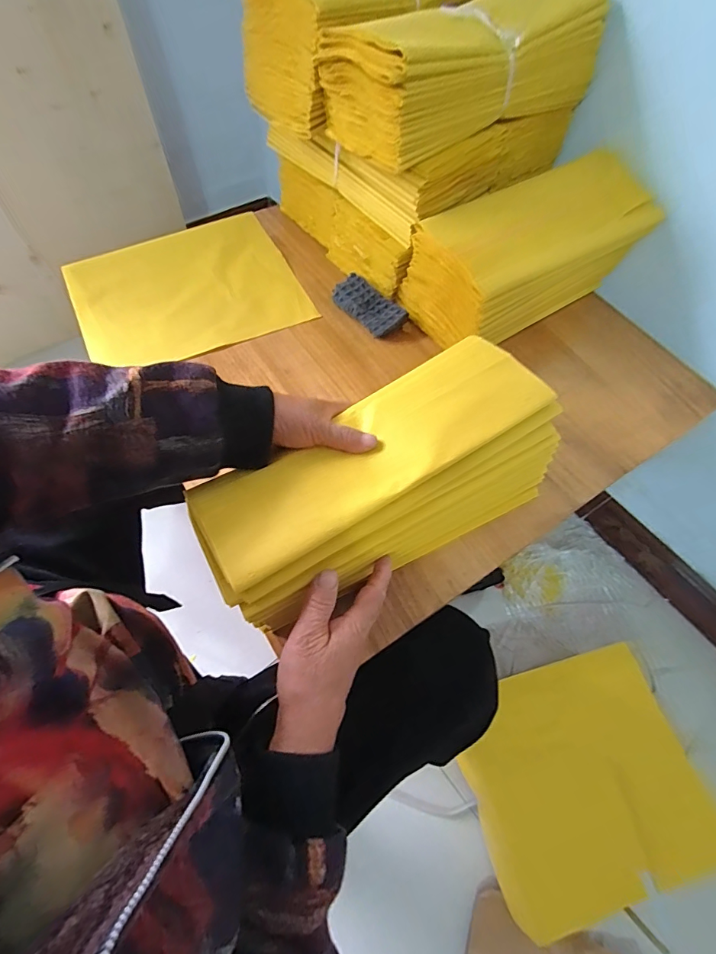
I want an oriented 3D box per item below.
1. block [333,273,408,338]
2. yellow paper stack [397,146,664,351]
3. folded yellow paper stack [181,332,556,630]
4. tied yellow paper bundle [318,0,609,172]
[{"bbox_3d":[0.015,-0.240,0.599,0.100,0.030,0.051,40,66,17],"label":"block"},{"bbox_3d":[0.228,-0.301,0.575,0.310,0.135,0.138,-28,67,-17],"label":"yellow paper stack"},{"bbox_3d":[0.025,-0.002,0.379,0.316,0.073,0.147,-28,67,-17],"label":"folded yellow paper stack"},{"bbox_3d":[0.126,-0.490,0.511,0.331,0.104,0.146,-33,68,-19],"label":"tied yellow paper bundle"}]

